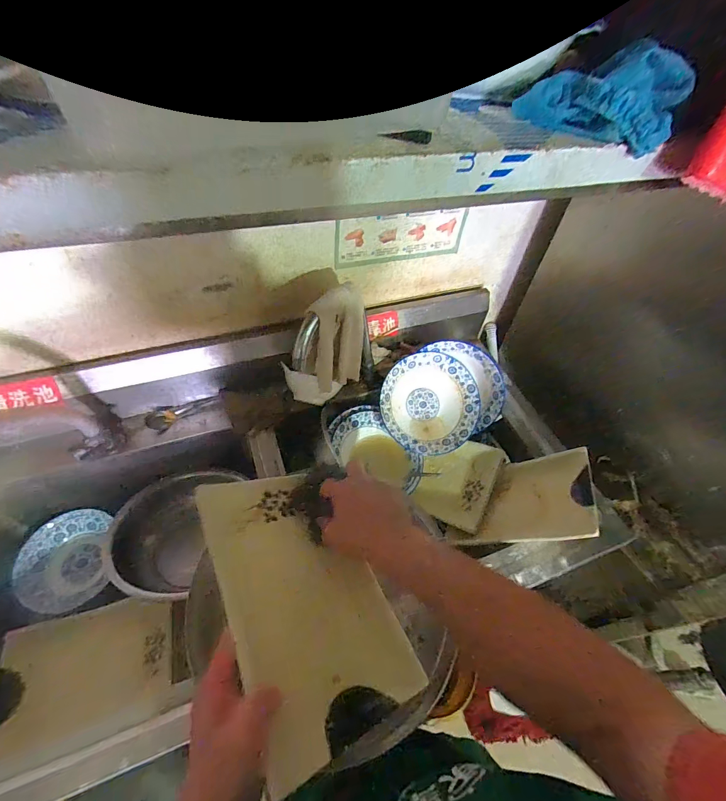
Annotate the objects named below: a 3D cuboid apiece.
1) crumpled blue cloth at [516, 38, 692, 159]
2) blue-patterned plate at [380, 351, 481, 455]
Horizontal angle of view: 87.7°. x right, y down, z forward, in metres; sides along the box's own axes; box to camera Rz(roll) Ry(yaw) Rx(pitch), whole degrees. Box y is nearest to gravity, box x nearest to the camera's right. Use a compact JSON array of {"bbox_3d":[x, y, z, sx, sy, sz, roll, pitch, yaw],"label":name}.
[{"bbox_3d":[0.195,-0.253,0.310,0.123,0.057,0.049,24,53,13],"label":"crumpled blue cloth"},{"bbox_3d":[0.154,0.004,0.864,0.229,0.059,0.226,-29,90,-8],"label":"blue-patterned plate"}]

